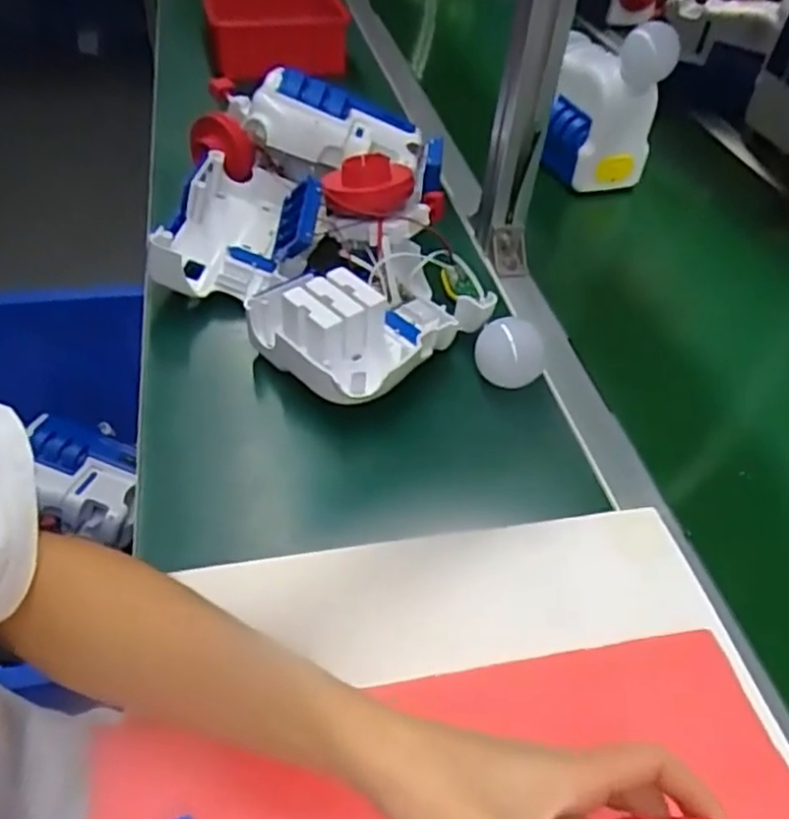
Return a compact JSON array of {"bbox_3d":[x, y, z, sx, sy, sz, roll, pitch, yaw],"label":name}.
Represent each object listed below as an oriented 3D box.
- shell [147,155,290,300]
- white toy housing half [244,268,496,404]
[{"bbox_3d":[-0.167,-0.182,0.703,0.095,0.060,0.175,8,43,0],"label":"shell"},{"bbox_3d":[-0.018,-0.075,0.623,0.173,0.066,0.136,-31,56,-34],"label":"white toy housing half"}]

